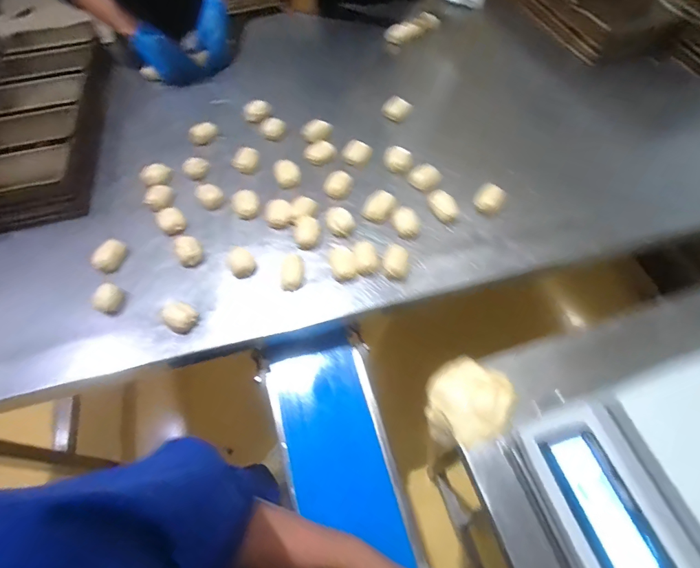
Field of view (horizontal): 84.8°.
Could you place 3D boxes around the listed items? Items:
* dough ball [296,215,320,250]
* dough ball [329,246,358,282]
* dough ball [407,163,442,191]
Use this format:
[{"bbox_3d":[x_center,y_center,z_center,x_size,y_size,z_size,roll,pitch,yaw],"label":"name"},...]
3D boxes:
[{"bbox_3d":[-0.079,-0.095,0.724,0.046,0.034,0.058,-6,60,-1],"label":"dough ball"},{"bbox_3d":[-0.012,-0.033,0.676,0.043,0.034,0.057,-14,60,-6],"label":"dough ball"},{"bbox_3d":[0.151,-0.215,0.783,0.055,0.036,0.056,38,68,21],"label":"dough ball"}]

